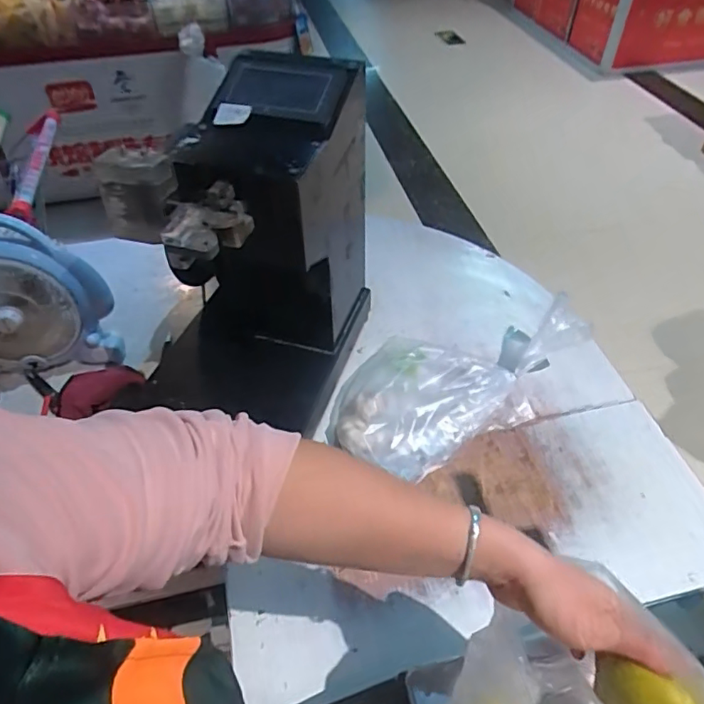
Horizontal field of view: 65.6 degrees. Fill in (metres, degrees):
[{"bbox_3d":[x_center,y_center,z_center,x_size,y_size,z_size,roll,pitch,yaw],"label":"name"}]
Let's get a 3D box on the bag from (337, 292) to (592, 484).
[{"bbox_3d":[0.147,0.025,0.785,0.362,0.098,0.188,-20,50,-18],"label":"bag"}]

